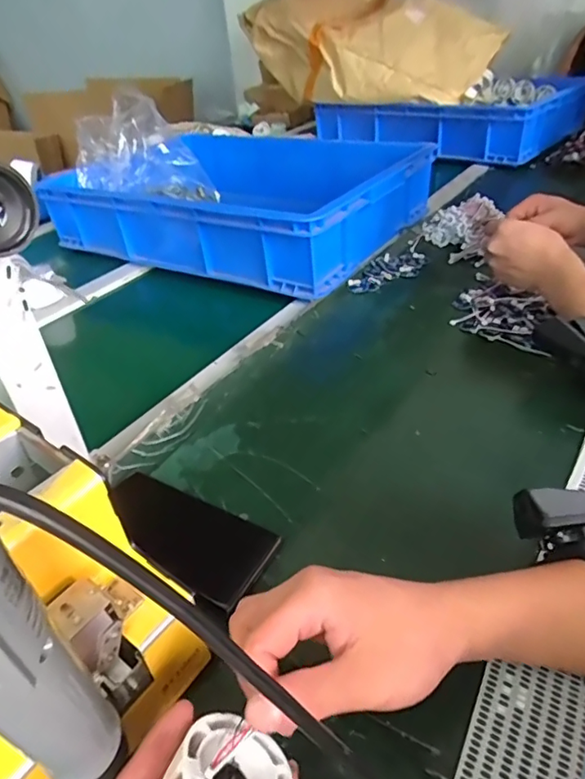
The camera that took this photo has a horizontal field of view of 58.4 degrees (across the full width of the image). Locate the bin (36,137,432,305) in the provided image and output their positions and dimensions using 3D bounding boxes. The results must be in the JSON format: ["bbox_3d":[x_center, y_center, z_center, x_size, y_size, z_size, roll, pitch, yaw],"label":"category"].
[{"bbox_3d":[-0.086,-0.354,0.958,0.575,0.133,0.439,19,43,29],"label":"bin"}]

